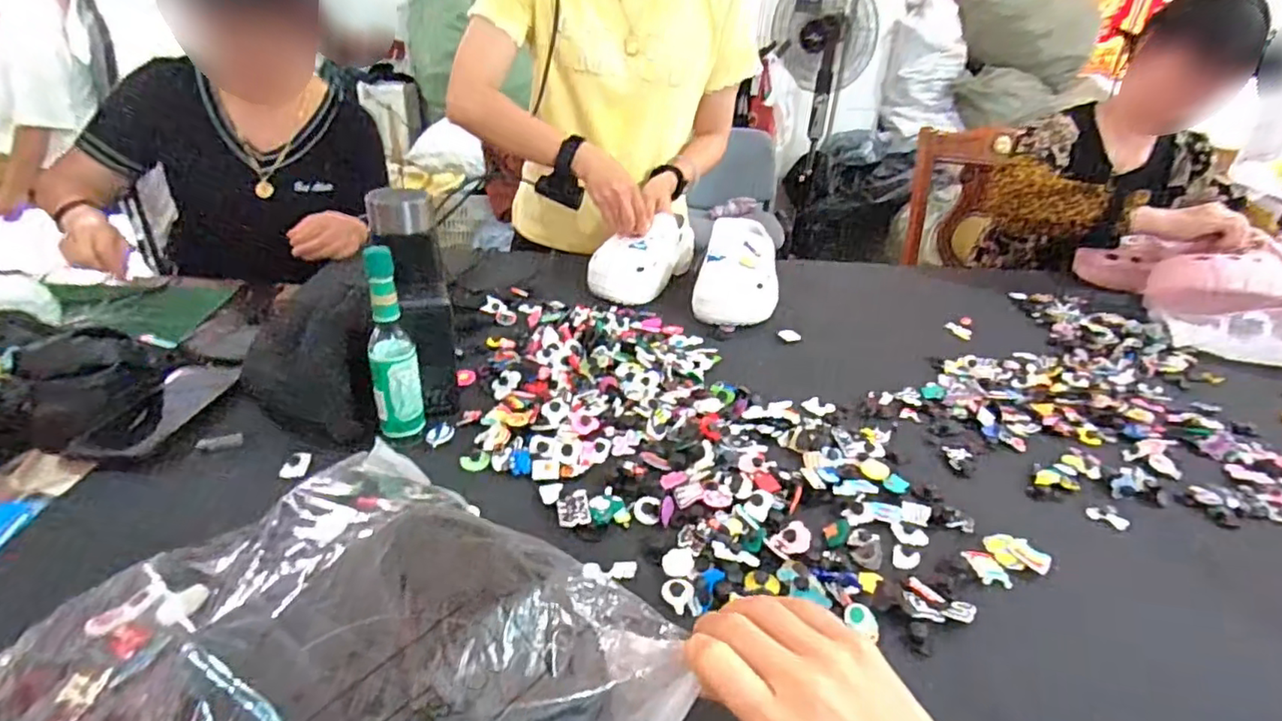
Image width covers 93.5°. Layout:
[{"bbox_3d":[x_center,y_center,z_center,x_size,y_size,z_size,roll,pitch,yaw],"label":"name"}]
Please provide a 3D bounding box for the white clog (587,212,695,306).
[{"bbox_3d":[0.007,-0.171,0.950,0.095,0.093,0.196,20,33,26],"label":"white clog"}]

